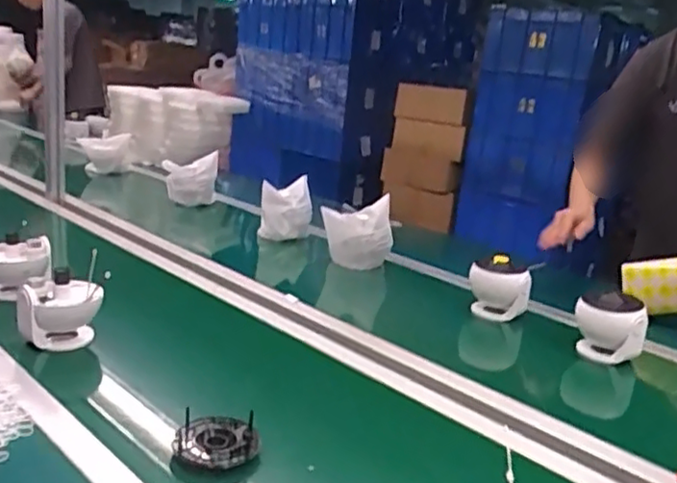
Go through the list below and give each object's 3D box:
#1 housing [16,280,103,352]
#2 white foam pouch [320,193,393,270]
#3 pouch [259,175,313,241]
[{"bbox_3d":[-0.436,0.121,1.020,0.117,0.113,0.070,-3,17,-32],"label":"housing"},{"bbox_3d":[0.048,-0.010,1.558,0.165,0.151,0.107,0,15,-21],"label":"white foam pouch"},{"bbox_3d":[-0.140,-0.086,1.780,0.156,0.167,0.038,-1,24,-21],"label":"pouch"}]

